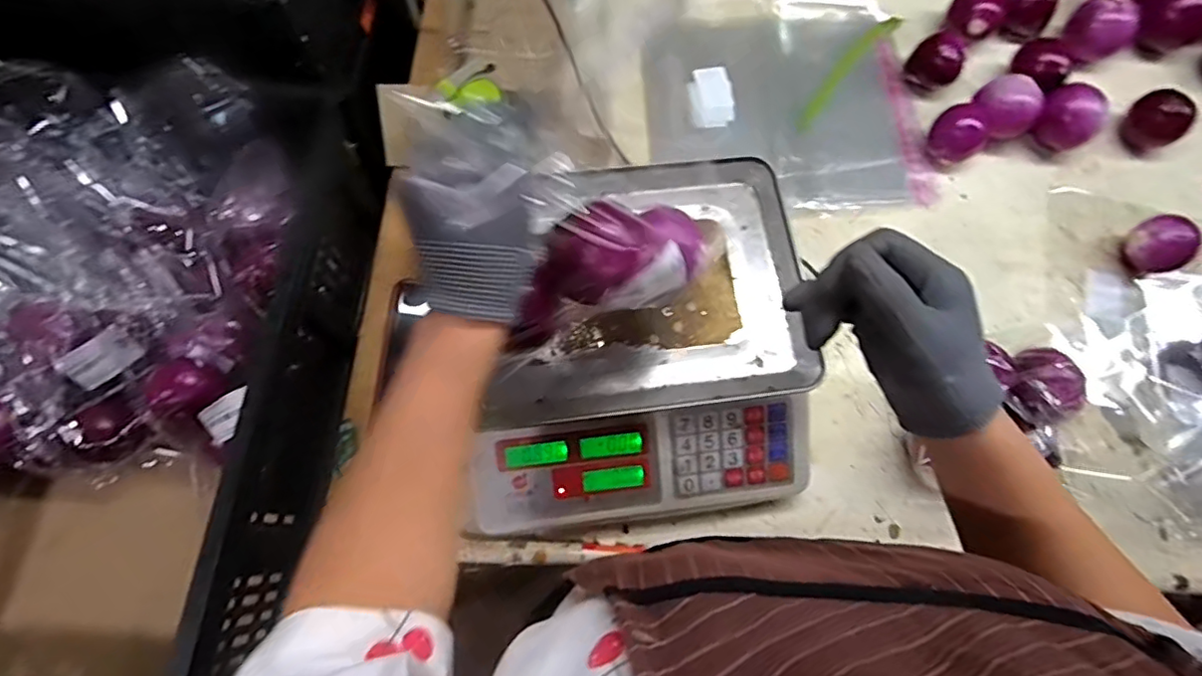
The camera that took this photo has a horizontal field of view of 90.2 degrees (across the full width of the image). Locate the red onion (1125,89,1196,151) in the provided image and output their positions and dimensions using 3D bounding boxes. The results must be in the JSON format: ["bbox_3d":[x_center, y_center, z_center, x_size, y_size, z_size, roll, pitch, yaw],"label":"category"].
[{"bbox_3d":[0.666,-0.261,0.718,0.053,0.050,0.064,-35,76,-11],"label":"red onion"}]

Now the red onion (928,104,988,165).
[{"bbox_3d":[0.421,-0.240,0.711,0.052,0.048,0.061,-41,77,-13],"label":"red onion"}]

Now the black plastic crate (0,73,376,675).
[{"bbox_3d":[-0.451,0.078,0.542,0.380,0.254,0.550,5,72,1],"label":"black plastic crate"}]

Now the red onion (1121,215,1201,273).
[{"bbox_3d":[0.621,-0.105,0.663,0.050,0.055,0.061,-22,74,-8],"label":"red onion"}]

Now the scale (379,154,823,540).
[{"bbox_3d":[0.022,0.002,0.557,0.329,0.099,0.312,-9,72,-4],"label":"scale"}]

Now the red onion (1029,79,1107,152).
[{"bbox_3d":[0.552,-0.258,0.709,0.057,0.060,0.069,-32,75,-11],"label":"red onion"}]

